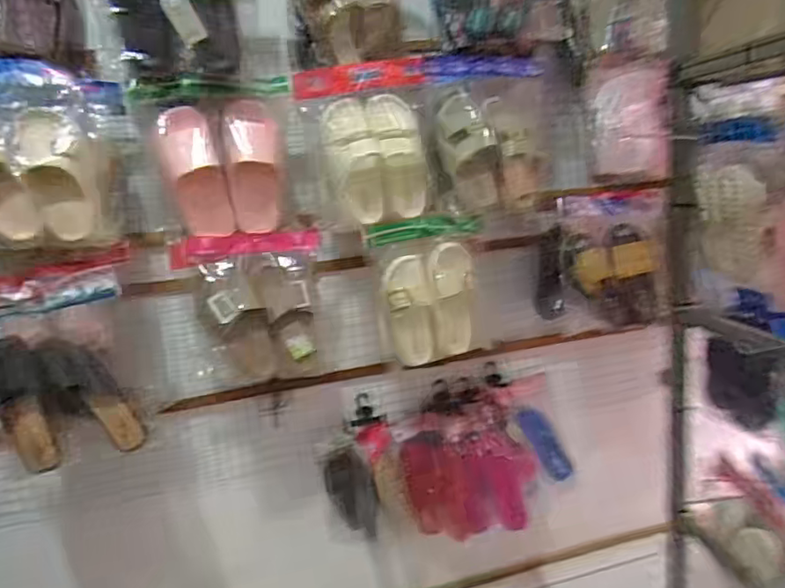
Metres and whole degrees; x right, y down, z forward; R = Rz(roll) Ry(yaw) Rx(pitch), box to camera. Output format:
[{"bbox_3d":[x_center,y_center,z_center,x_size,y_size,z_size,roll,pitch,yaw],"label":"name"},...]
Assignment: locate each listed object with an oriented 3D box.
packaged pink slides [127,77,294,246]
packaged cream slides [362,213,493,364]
[{"bbox_3d":[-0.328,-0.265,1.164,0.282,0.285,0.086,-12,14,-31],"label":"packaged pink slides"},{"bbox_3d":[0.086,-0.012,1.264,0.242,0.300,0.070,-12,10,-8],"label":"packaged cream slides"}]

